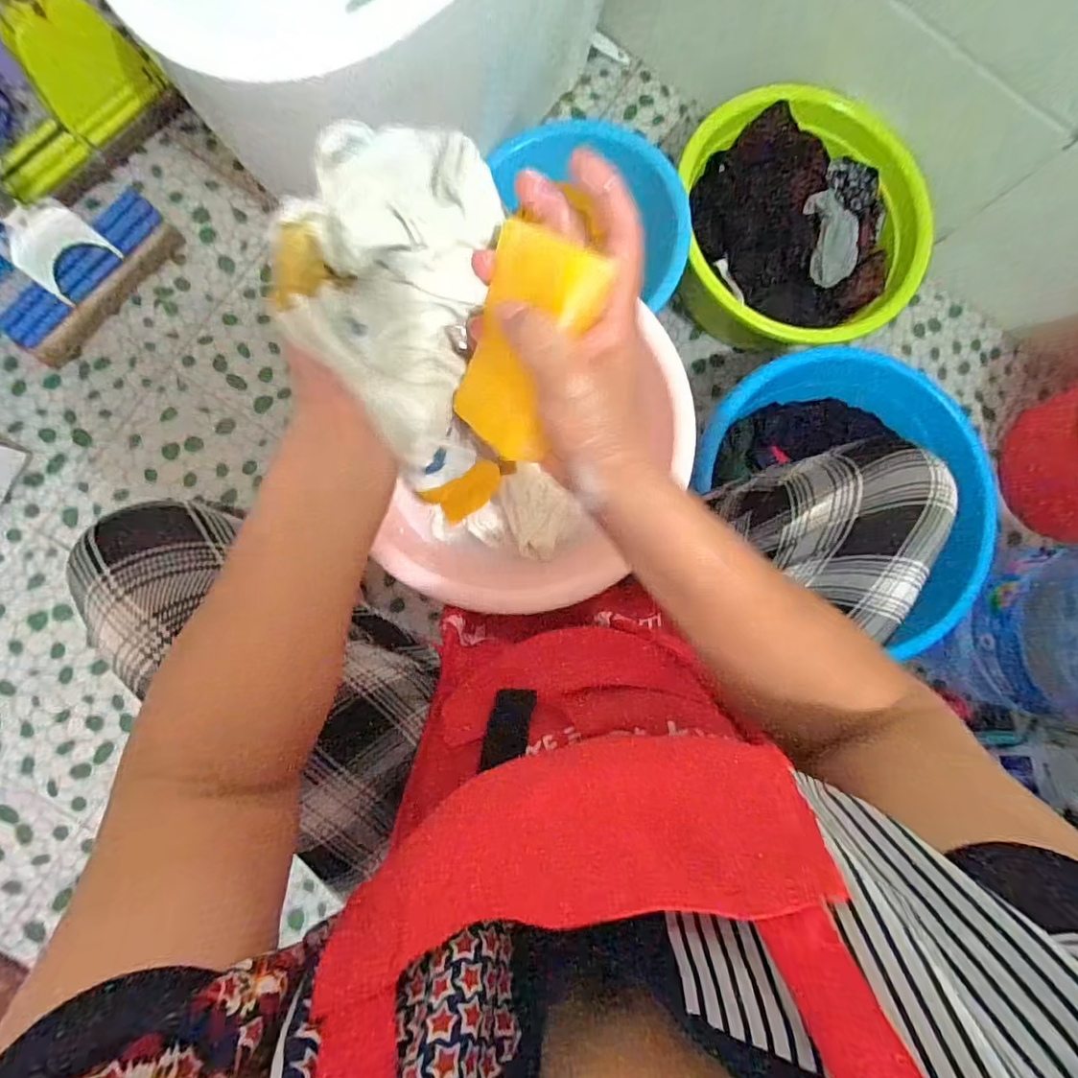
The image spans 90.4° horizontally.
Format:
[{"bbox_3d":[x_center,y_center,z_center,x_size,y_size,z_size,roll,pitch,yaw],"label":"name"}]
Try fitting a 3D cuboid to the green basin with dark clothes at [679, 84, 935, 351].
[{"bbox_3d":[0.383,-0.465,0.847,0.378,0.170,0.339,19,83,-5],"label":"green basin with dark clothes"}]

